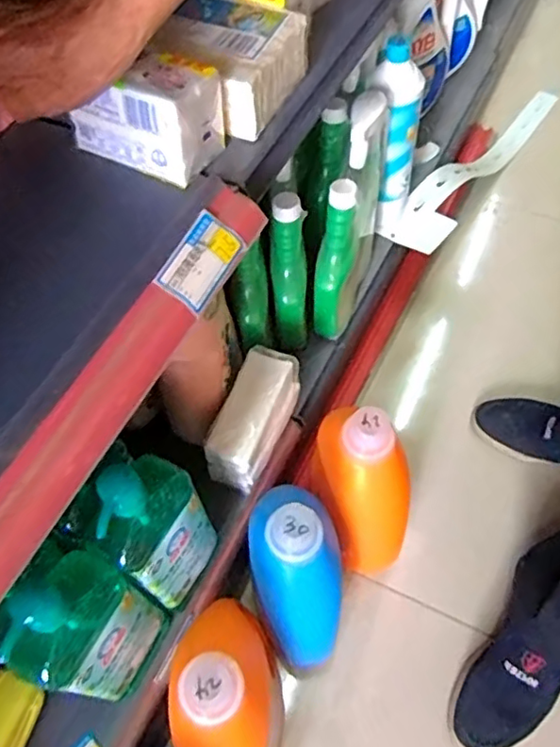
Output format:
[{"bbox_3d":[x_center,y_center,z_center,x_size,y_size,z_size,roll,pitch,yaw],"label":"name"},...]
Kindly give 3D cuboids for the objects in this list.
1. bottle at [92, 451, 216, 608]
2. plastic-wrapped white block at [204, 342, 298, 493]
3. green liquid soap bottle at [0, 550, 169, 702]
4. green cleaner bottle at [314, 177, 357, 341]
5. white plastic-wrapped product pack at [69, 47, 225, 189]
[{"bbox_3d":[-0.111,0.141,0.542,0.058,0.202,0.096,22,62,14],"label":"bottle"},{"bbox_3d":[-0.029,0.050,0.698,0.065,0.075,0.154,19,61,12],"label":"plastic-wrapped white block"},{"bbox_3d":[-0.163,0.223,0.515,0.064,0.240,0.097,18,61,12],"label":"green liquid soap bottle"},{"bbox_3d":[0.073,-0.139,0.755,0.049,0.203,0.094,9,60,7],"label":"green cleaner bottle"},{"bbox_3d":[-0.101,-0.206,0.459,0.104,0.069,0.067,25,63,15],"label":"white plastic-wrapped product pack"}]

